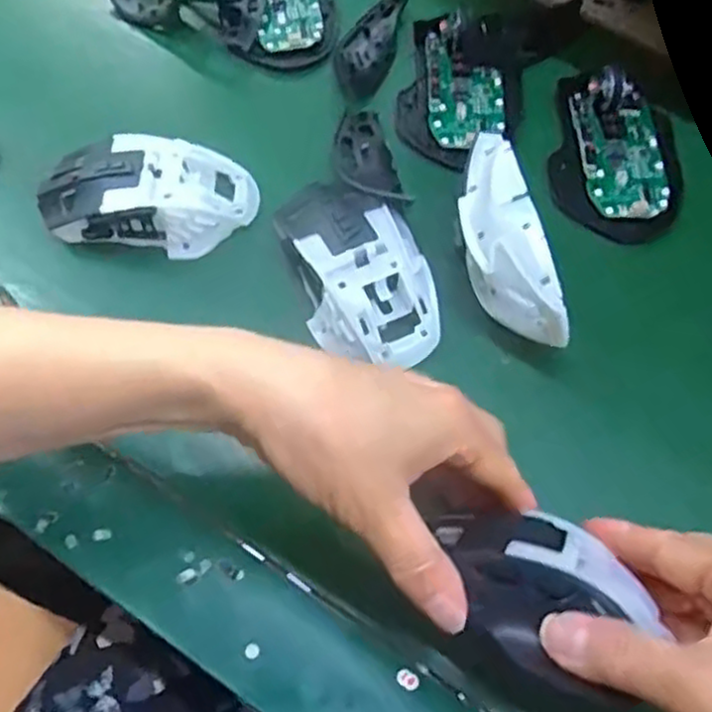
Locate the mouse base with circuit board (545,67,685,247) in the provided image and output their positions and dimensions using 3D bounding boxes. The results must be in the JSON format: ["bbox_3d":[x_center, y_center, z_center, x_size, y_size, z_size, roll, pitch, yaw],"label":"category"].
[{"bbox_3d":[0.149,-0.116,0.422,0.070,0.019,0.107,3,65,-1],"label":"mouse base with circuit board"}]

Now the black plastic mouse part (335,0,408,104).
[{"bbox_3d":[0.008,-0.198,0.472,0.035,0.008,0.094,18,65,6],"label":"black plastic mouse part"}]

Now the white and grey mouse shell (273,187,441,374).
[{"bbox_3d":[0.001,-0.047,0.383,0.063,0.032,0.107,-14,66,-9],"label":"white and grey mouse shell"}]

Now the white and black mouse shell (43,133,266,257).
[{"bbox_3d":[-0.114,-0.088,0.408,0.111,0.039,0.058,-1,65,-3],"label":"white and black mouse shell"}]

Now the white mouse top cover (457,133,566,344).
[{"bbox_3d":[0.070,-0.051,0.366,0.030,0.061,0.101,-13,66,-9],"label":"white mouse top cover"}]

